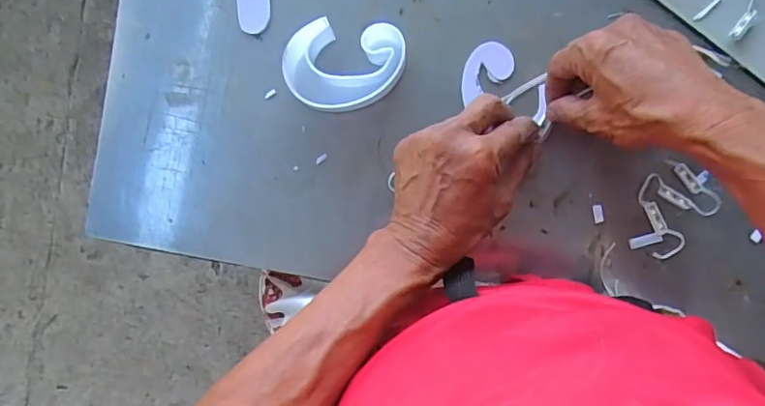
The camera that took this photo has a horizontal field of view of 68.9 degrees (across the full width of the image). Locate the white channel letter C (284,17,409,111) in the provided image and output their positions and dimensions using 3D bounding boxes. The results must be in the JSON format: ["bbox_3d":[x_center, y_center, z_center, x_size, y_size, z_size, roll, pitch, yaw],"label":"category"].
[{"bbox_3d":[-0.028,-0.103,0.430,0.085,0.041,0.066,10,94,2],"label":"white channel letter C"}]

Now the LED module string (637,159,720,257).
[{"bbox_3d":[0.227,0.004,0.442,0.059,0.009,0.065,44,94,0],"label":"LED module string"}]

